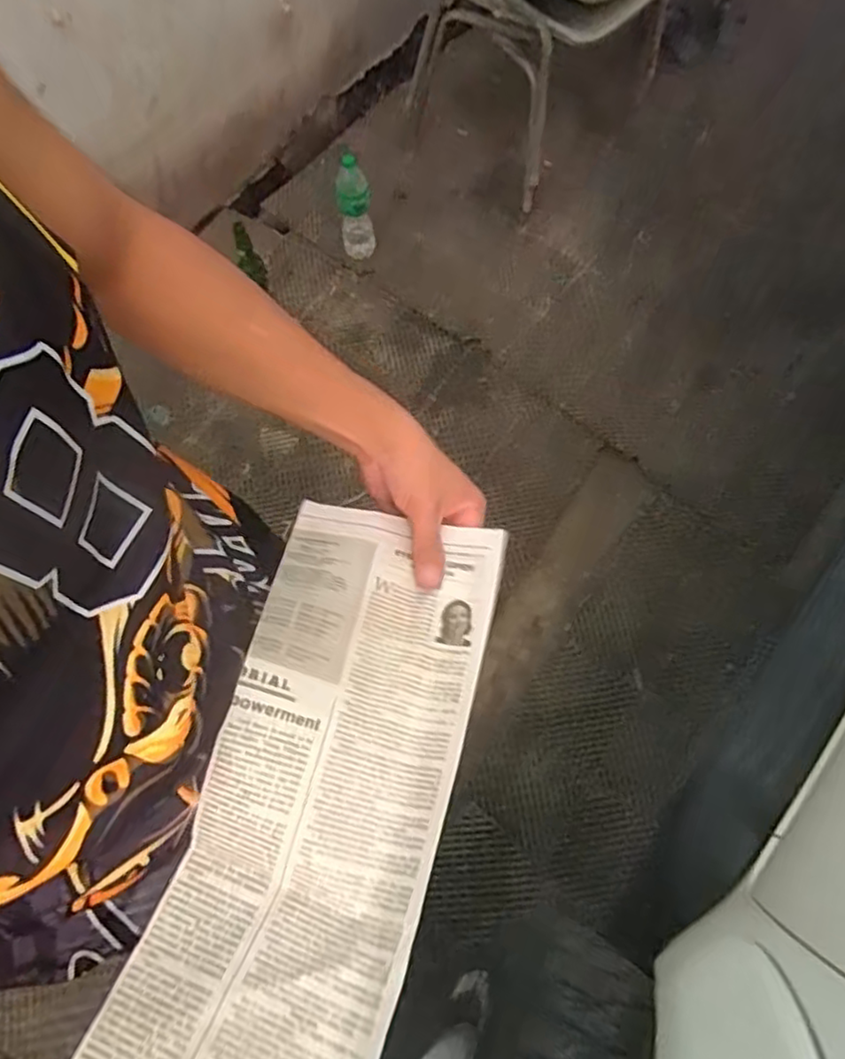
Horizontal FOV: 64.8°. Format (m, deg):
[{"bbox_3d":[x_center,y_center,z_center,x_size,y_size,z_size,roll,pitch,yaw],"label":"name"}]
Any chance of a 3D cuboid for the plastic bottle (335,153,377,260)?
[{"bbox_3d":[-0.166,-0.792,1.651,0.090,0.257,0.096,-6,69,-3],"label":"plastic bottle"}]

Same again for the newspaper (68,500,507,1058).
[{"bbox_3d":[-0.080,0.206,0.381,0.156,0.060,0.511,17,58,6],"label":"newspaper"}]

